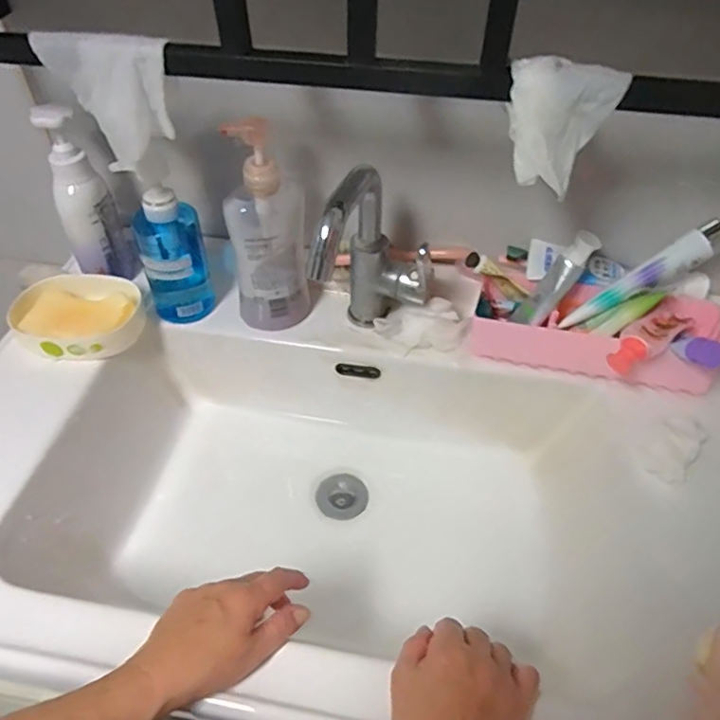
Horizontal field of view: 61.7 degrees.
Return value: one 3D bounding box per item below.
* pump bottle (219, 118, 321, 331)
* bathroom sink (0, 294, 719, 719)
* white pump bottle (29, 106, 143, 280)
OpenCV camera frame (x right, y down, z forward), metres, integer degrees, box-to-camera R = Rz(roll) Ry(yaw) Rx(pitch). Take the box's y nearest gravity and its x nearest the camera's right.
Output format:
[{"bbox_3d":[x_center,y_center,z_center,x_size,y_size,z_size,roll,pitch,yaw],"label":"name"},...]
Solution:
[{"bbox_3d":[-0.096,-0.143,0.646,0.084,0.228,0.079,-2,47,-3],"label":"pump bottle"},{"bbox_3d":[-0.037,0.156,0.608,0.774,0.186,0.398,9,47,8],"label":"bathroom sink"},{"bbox_3d":[-0.309,-0.180,0.681,0.063,0.211,0.077,-17,49,-16],"label":"white pump bottle"}]

